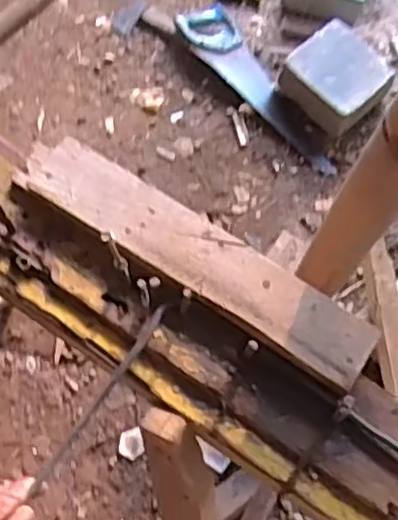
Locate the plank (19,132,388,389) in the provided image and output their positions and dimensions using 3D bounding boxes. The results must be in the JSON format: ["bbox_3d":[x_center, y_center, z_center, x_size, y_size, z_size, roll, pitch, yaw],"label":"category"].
[{"bbox_3d":[-0.008,-0.007,0.556,0.325,0.017,0.061,32,69,10],"label":"plank"}]

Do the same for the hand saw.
[{"bbox_3d":[0.142,-0.412,1.621,0.114,0.031,0.539,-32,72,-15],"label":"hand saw"}]

